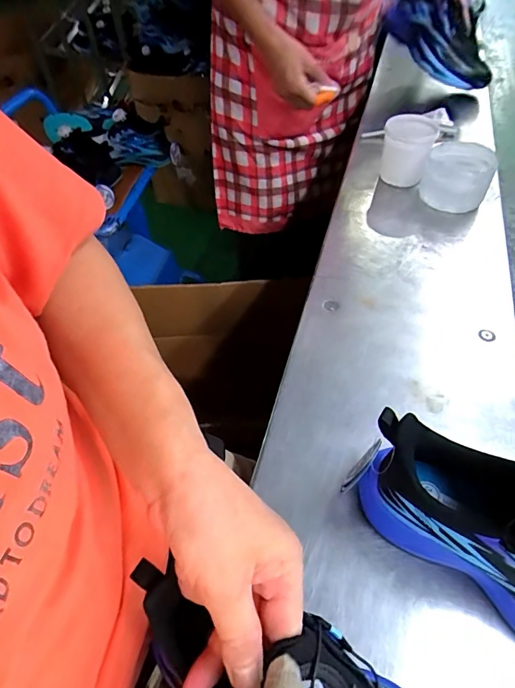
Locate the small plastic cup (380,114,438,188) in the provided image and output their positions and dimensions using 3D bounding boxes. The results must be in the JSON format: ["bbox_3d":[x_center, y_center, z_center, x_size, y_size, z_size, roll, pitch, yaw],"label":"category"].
[{"bbox_3d":[0.230,-0.301,0.656,0.067,0.077,0.074,7,51,5],"label":"small plastic cup"}]

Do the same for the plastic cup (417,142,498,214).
[{"bbox_3d":[0.293,-0.245,0.625,0.097,0.063,0.093,22,55,19],"label":"plastic cup"}]

